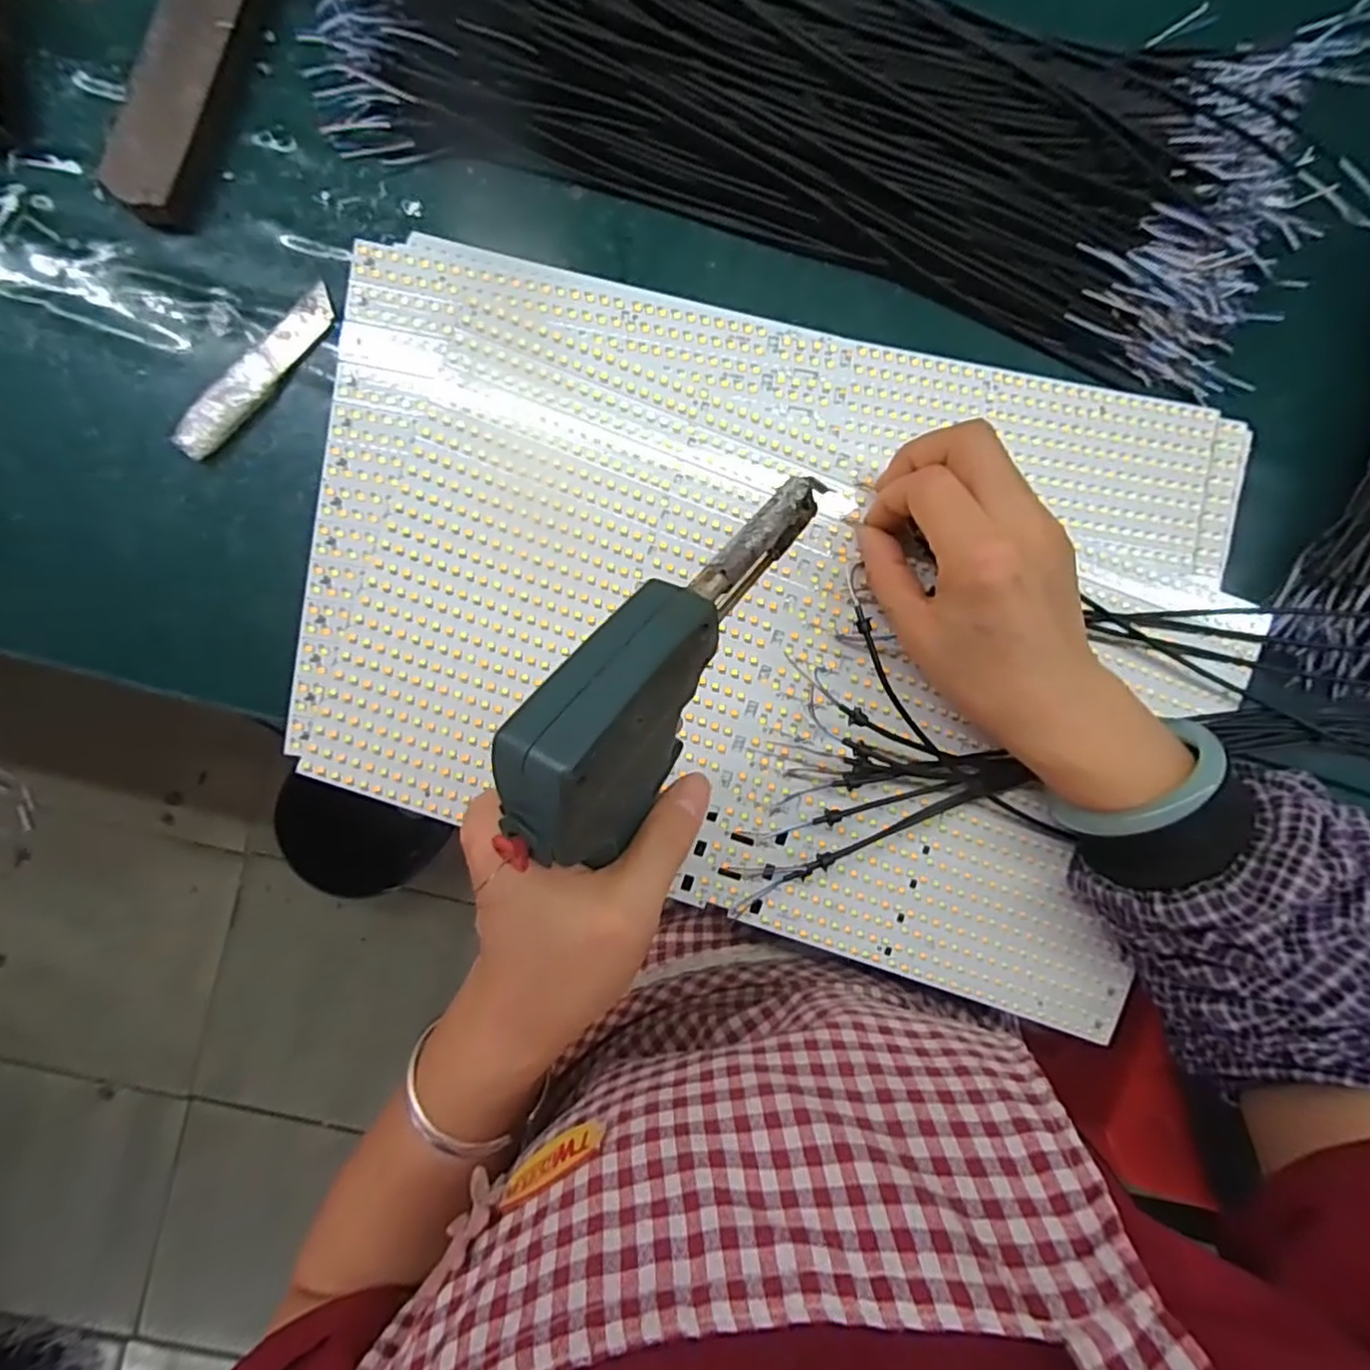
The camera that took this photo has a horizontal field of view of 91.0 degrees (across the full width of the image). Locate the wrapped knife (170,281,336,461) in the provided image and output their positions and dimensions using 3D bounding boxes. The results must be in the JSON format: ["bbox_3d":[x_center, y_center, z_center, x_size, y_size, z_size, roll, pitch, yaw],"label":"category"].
[{"bbox_3d":[-0.210,-0.154,0.331,0.019,0.011,0.103,38,91,-5],"label":"wrapped knife"}]

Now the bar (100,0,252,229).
[{"bbox_3d":[-0.224,-0.319,0.318,0.032,0.023,0.198,23,92,-5],"label":"bar"}]

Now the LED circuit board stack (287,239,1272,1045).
[{"bbox_3d":[0.042,-0.030,0.321,0.430,0.017,0.295,15,89,-5],"label":"LED circuit board stack"}]

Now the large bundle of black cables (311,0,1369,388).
[{"bbox_3d":[0.086,-0.302,0.307,0.486,0.060,0.184,14,93,-4],"label":"large bundle of black cables"}]

